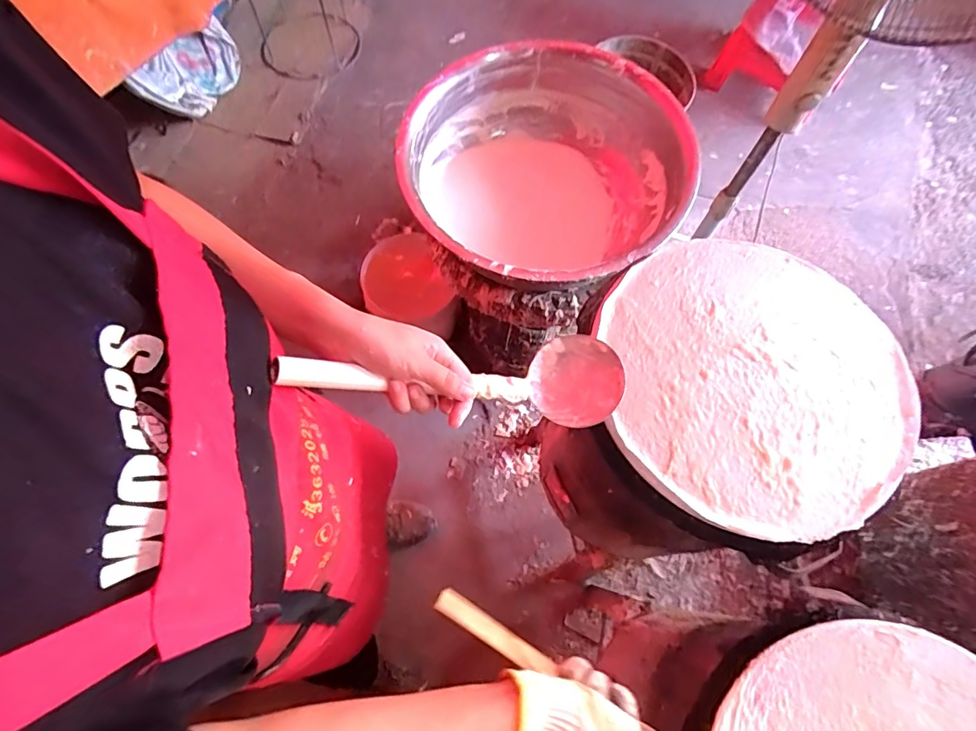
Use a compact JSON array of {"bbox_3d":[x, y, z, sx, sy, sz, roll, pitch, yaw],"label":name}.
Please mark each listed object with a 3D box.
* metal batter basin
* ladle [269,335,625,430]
[{"bbox_3d":[0.105,-0.339,0.959,0.477,0.221,0.502,0,67,-1],"label":"metal batter basin"},{"bbox_3d":[-0.014,0.011,0.439,0.322,0.058,0.088,3,63,-34],"label":"ladle"}]

